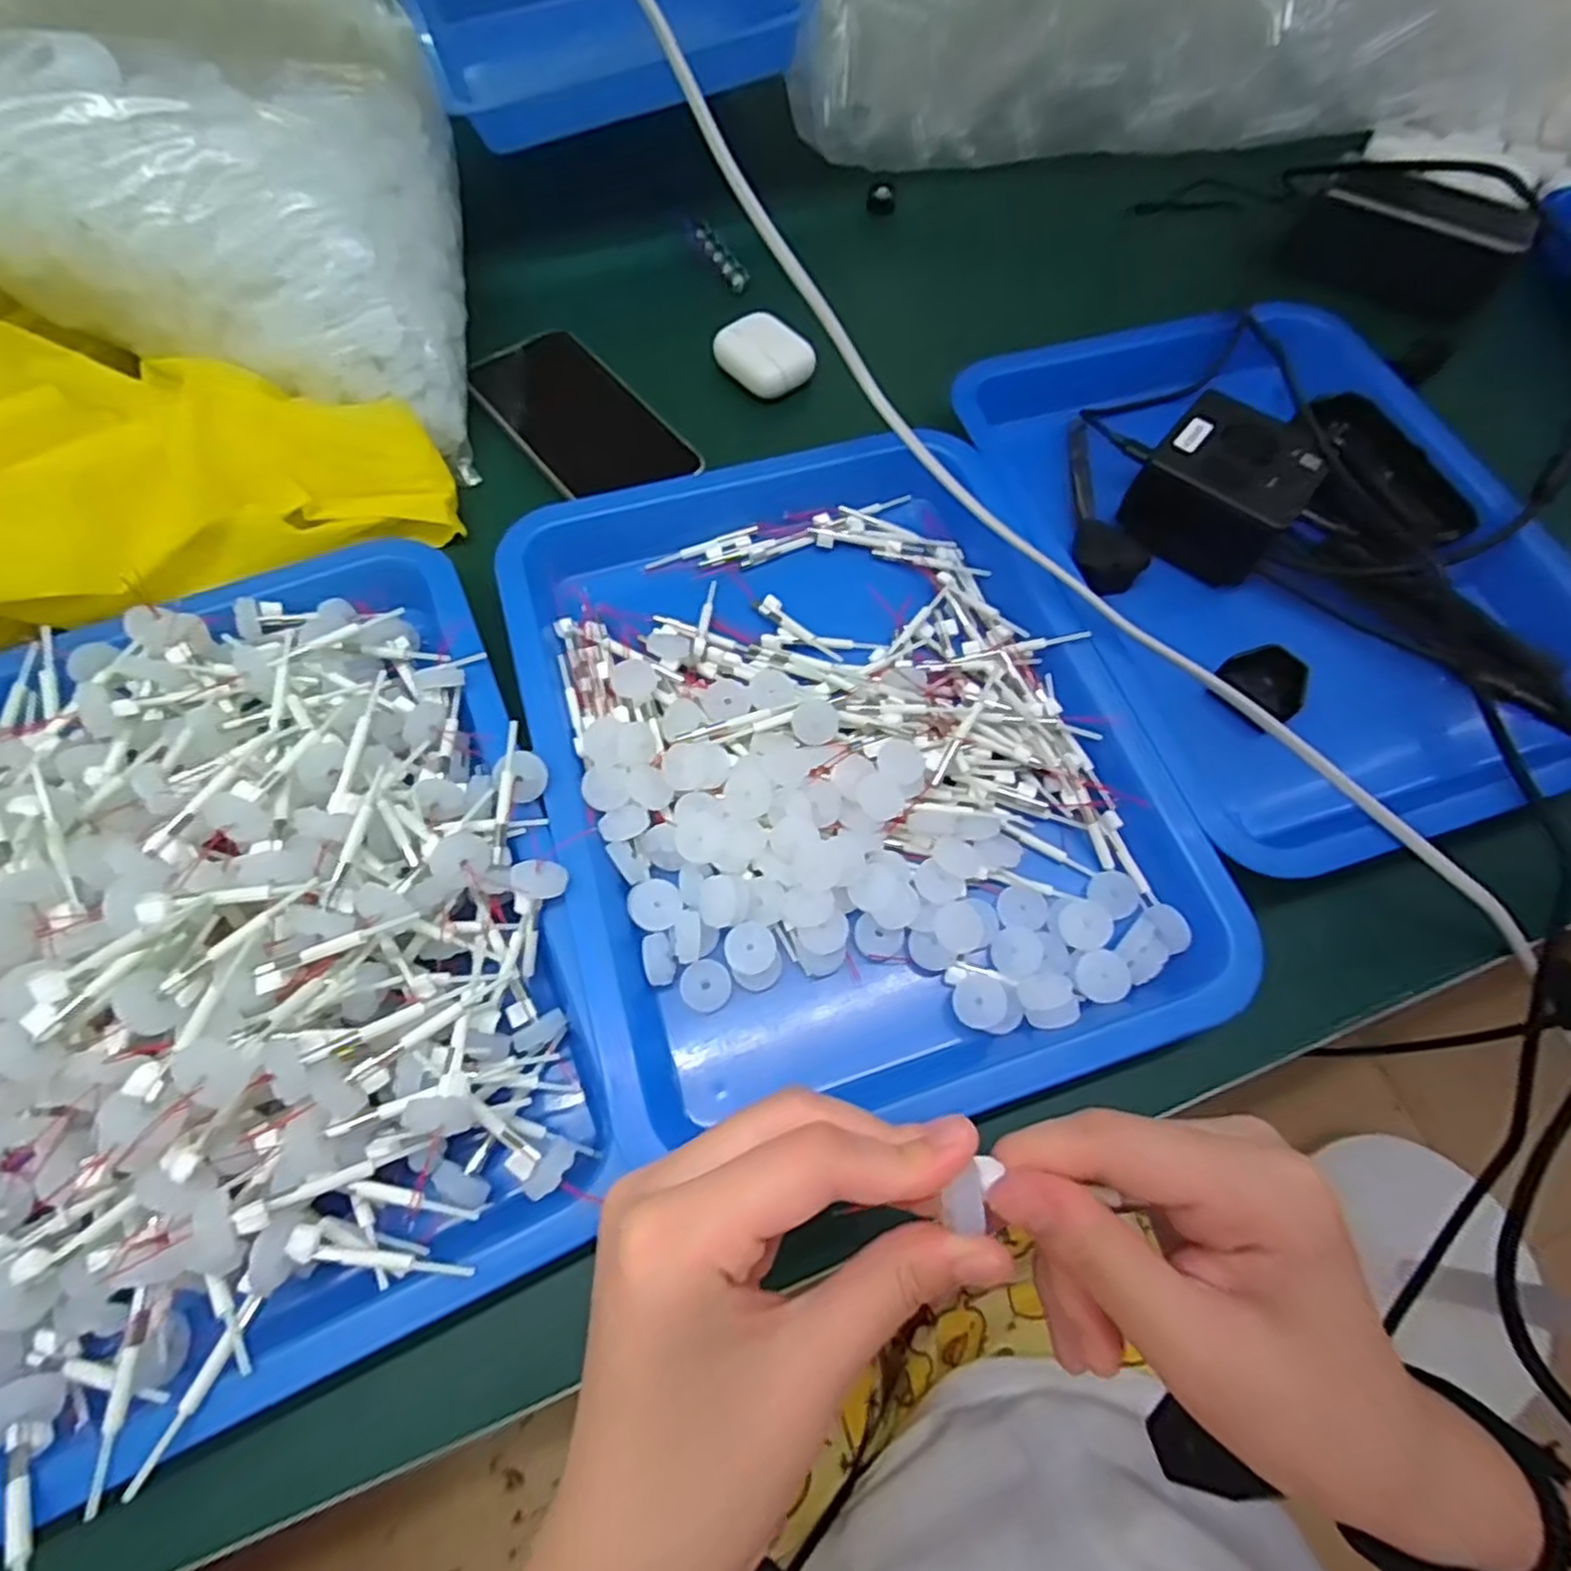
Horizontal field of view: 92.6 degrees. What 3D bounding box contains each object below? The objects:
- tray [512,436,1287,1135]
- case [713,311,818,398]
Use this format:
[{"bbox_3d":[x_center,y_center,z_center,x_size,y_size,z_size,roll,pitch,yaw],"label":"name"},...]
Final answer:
[{"bbox_3d":[0.023,-0.021,0.348,0.253,0.037,0.326,-18,68,-10],"label":"tray"},{"bbox_3d":[-0.012,-0.267,0.463,0.042,0.017,0.060,-36,72,-16],"label":"case"}]

